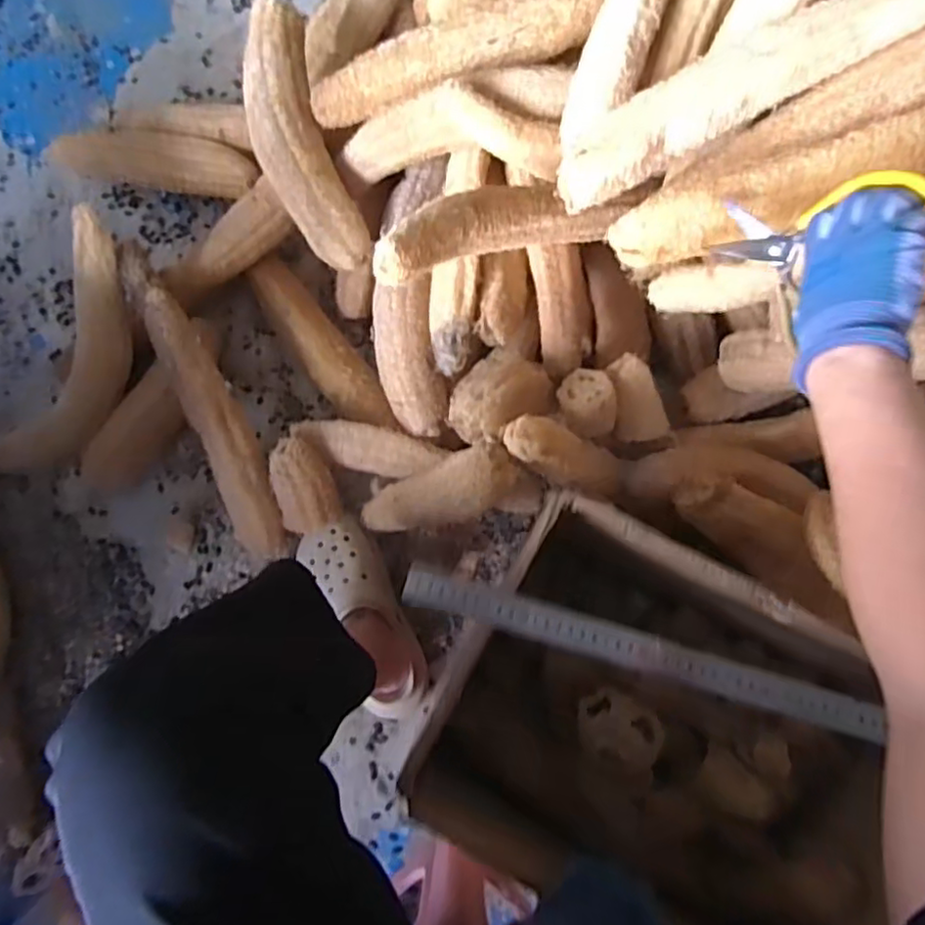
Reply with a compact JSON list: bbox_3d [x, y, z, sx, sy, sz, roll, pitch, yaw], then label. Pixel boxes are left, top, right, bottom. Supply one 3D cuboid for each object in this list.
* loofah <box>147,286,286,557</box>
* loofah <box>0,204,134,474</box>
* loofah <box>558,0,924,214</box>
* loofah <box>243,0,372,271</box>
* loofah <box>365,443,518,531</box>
[{"bbox_3d":[-0.302,-0.046,0.789,0.080,0.050,0.347,-21,100,-5],"label":"loofah"},{"bbox_3d":[-0.480,-0.126,0.815,0.098,0.074,0.366,38,114,7],"label":"loofah"},{"bbox_3d":[0.282,-0.360,0.628,0.411,0.097,0.080,-25,79,8],"label":"loofah"},{"bbox_3d":[-0.210,-0.409,0.816,0.100,0.068,0.342,-17,78,-4],"label":"loofah"},{"bbox_3d":[-0.037,0.042,0.730,0.053,0.240,0.066,1,74,-40],"label":"loofah"}]

